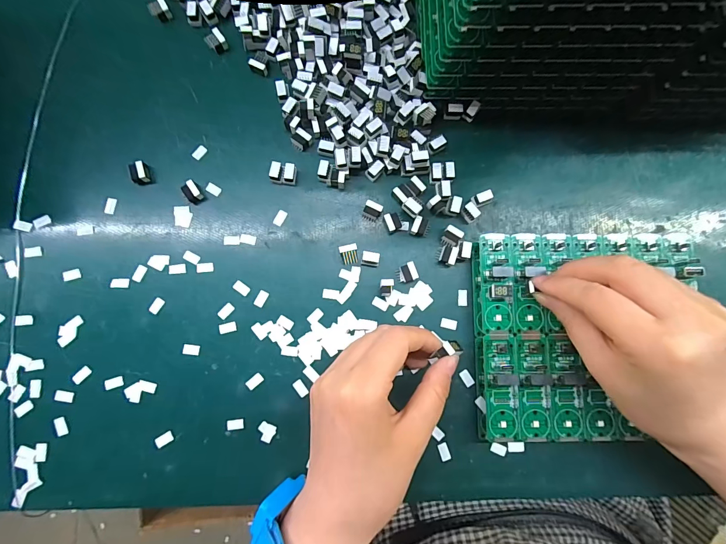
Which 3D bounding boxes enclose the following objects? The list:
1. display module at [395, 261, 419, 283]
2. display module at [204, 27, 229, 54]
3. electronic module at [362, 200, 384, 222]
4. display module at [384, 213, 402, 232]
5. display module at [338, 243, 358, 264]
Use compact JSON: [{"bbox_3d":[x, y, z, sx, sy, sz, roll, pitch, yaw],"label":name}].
[{"bbox_3d":[0.031,0.001,0.257,0.014,0.010,0.013,-18,85,-3],"label":"display module"},{"bbox_3d":[-0.109,-0.173,0.269,0.013,0.009,0.014,42,84,3],"label":"display module"},{"bbox_3d":[0.007,-0.044,0.260,0.012,0.009,0.012,23,84,1],"label":"electronic module"},{"bbox_3d":[0.021,-0.036,0.260,0.011,0.009,0.012,-21,85,-4],"label":"display module"},{"bbox_3d":[-0.010,-0.013,0.256,0.012,0.008,0.013,-9,84,-2],"label":"display module"}]

